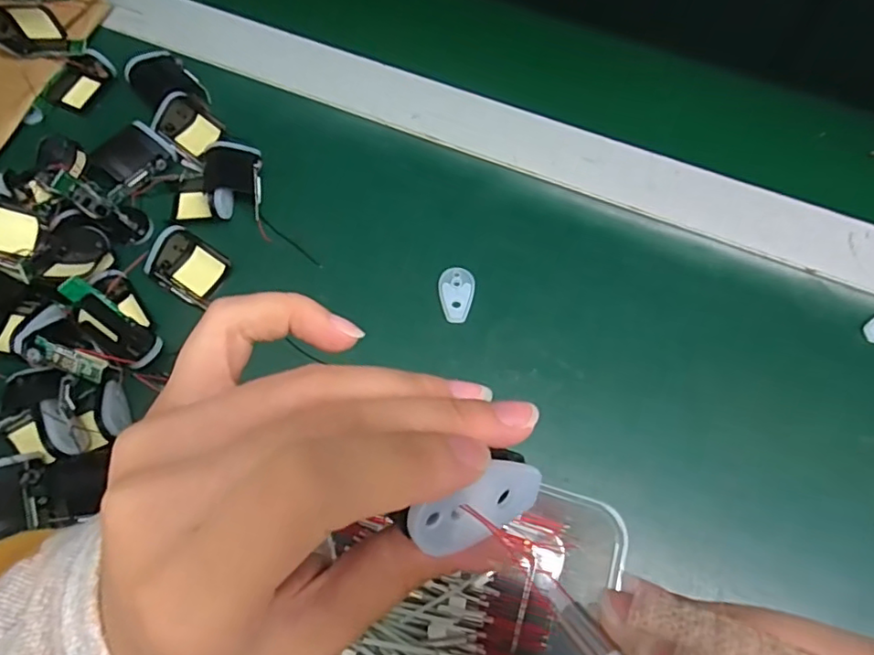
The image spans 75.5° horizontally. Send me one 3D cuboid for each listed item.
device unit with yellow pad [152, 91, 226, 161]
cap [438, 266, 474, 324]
[{"bbox_3d":[-0.176,-0.142,0.397,0.040,0.015,0.038,43,72,-25],"label":"device unit with yellow pad"},{"bbox_3d":[0.012,-0.020,0.351,0.021,0.005,0.036,3,70,2],"label":"cap"}]

